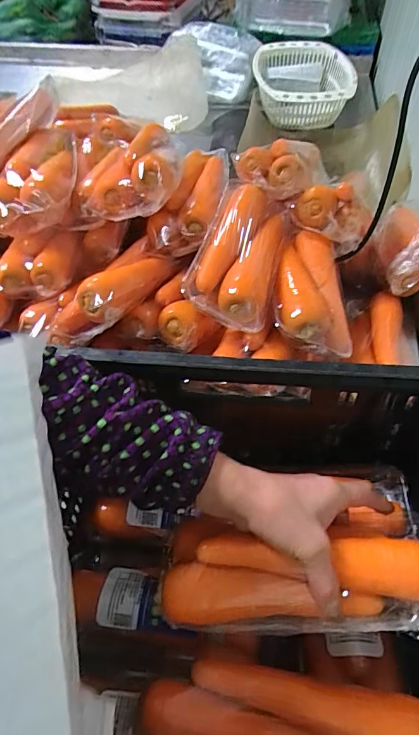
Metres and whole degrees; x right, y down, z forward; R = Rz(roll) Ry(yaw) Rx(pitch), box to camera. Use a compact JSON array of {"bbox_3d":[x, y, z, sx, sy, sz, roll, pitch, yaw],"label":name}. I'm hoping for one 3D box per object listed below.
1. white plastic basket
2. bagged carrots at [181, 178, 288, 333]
[{"bbox_3d":[0.228,-0.713,1.064,0.231,0.085,0.367,5,55,5],"label":"white plastic basket"},{"bbox_3d":[0.036,-0.137,0.493,0.088,0.039,0.212,12,55,9],"label":"bagged carrots"}]

